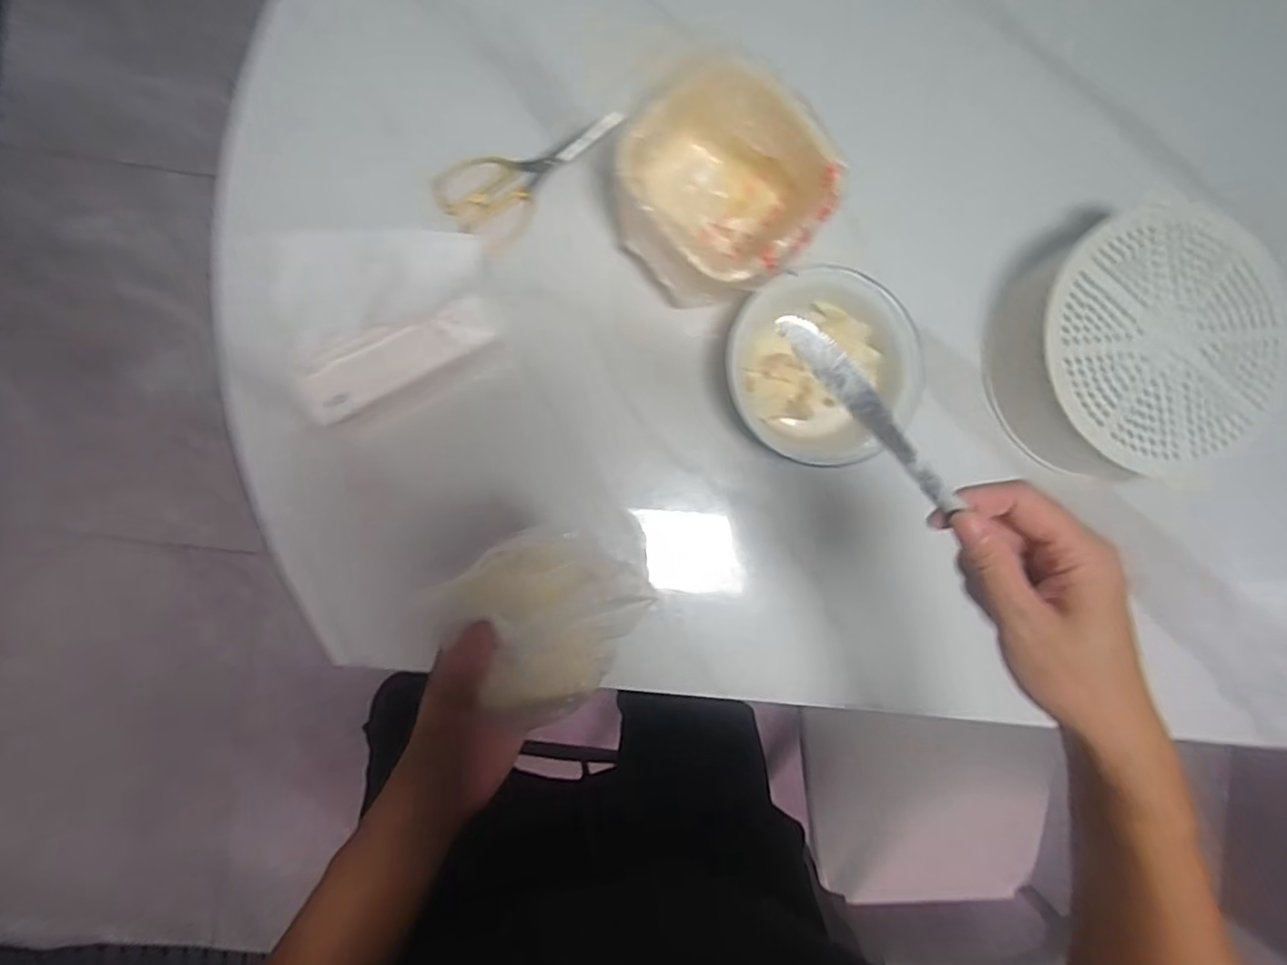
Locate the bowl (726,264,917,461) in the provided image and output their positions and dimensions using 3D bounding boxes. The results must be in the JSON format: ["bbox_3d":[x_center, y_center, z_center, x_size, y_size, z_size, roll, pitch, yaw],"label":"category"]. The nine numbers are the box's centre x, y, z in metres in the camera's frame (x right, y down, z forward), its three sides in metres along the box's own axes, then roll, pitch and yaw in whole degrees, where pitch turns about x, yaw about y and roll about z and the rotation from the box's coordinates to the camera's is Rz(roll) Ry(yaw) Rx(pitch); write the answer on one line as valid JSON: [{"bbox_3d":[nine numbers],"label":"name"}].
[{"bbox_3d":[0.160,-0.105,0.597,0.165,0.085,0.169,0,90,-4],"label":"bowl"}]

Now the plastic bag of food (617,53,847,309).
[{"bbox_3d":[0.069,-0.256,0.583,0.173,0.095,0.176,43,87,-3],"label":"plastic bag of food"}]

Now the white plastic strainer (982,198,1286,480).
[{"bbox_3d":[0.456,-0.129,0.623,0.238,0.117,0.245,0,90,-4],"label":"white plastic strainer"}]

